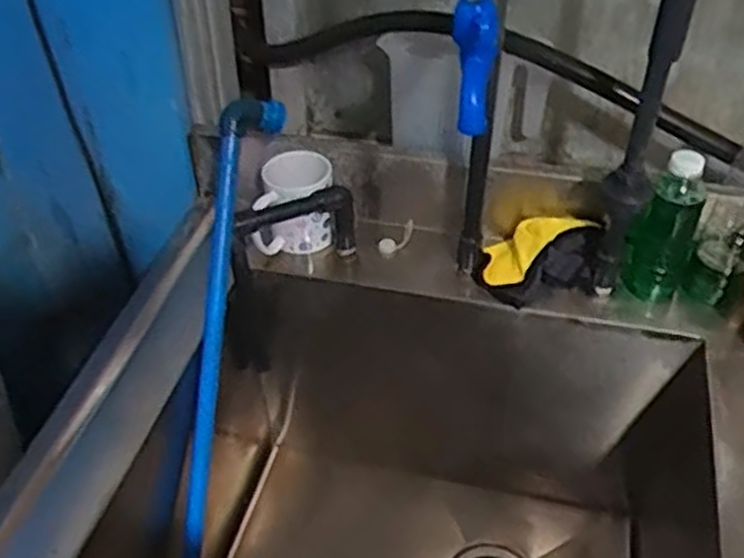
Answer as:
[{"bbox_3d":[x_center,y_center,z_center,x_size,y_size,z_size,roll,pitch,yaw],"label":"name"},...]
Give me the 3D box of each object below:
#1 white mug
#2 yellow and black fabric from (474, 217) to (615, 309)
[{"bbox_3d":[-0.098,-0.089,0.950,0.103,0.099,0.085,-10,42,-11],"label":"white mug"},{"bbox_3d":[0.193,-0.028,0.905,0.147,0.059,0.100,-3,42,-3],"label":"yellow and black fabric"}]

